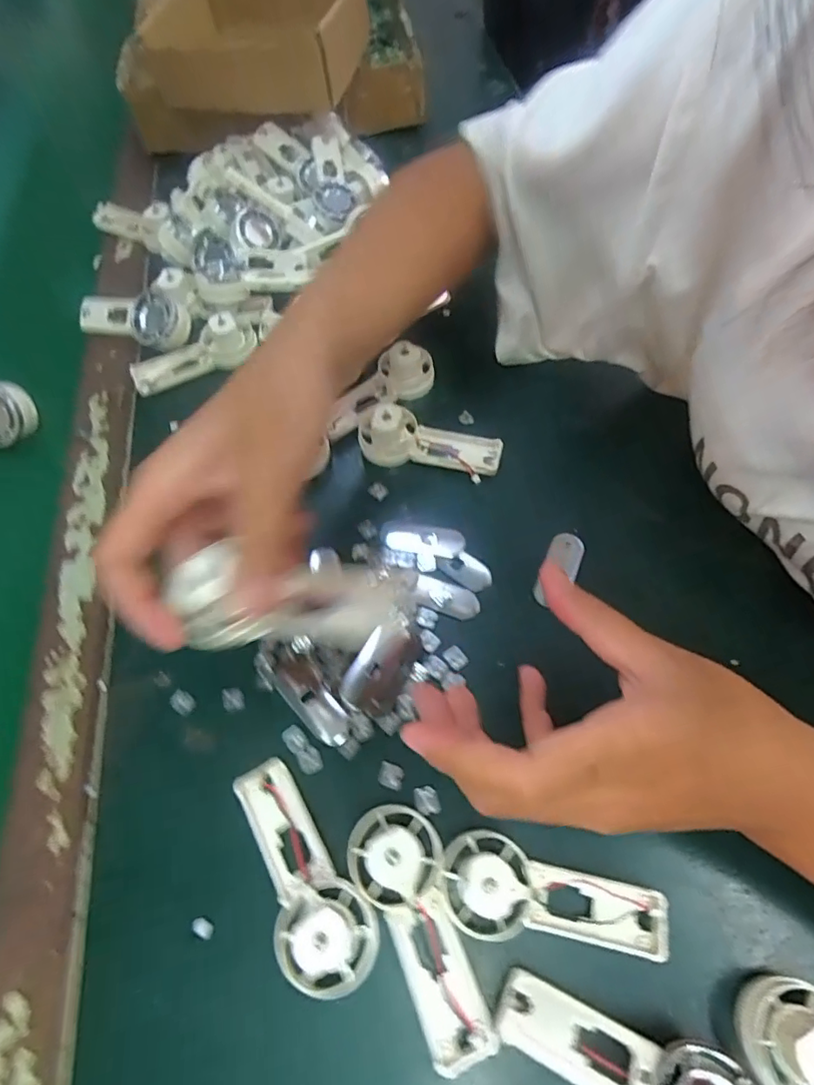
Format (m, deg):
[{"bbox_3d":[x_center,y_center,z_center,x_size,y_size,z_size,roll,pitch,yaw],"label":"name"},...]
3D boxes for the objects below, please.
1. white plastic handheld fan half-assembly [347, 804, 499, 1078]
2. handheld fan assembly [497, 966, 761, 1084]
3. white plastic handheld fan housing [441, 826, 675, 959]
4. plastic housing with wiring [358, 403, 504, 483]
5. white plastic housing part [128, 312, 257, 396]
[{"bbox_3d":[0.007,0.159,0.224,0.039,0.028,0.093,-25,64,-11],"label":"white plastic handheld fan half-assembly"},{"bbox_3d":[0.081,0.199,0.199,0.094,0.024,0.039,13,36,23],"label":"handheld fan assembly"},{"bbox_3d":[0.062,0.147,0.226,0.092,0.027,0.038,5,62,5],"label":"white plastic handheld fan housing"},{"bbox_3d":[0.013,-0.065,0.350,0.095,0.033,0.038,15,63,10],"label":"plastic housing with wiring"},{"bbox_3d":[-0.158,-0.141,0.395,0.092,0.029,0.034,-19,63,-8],"label":"white plastic housing part"}]

